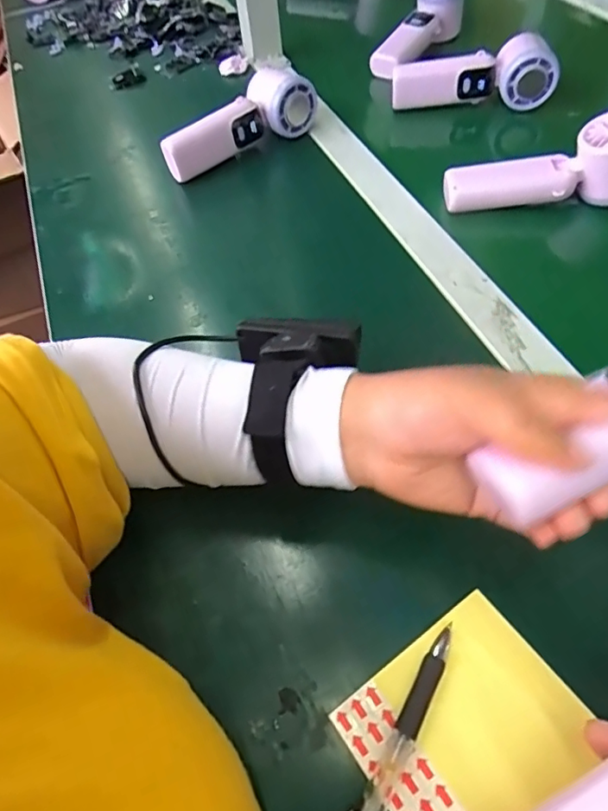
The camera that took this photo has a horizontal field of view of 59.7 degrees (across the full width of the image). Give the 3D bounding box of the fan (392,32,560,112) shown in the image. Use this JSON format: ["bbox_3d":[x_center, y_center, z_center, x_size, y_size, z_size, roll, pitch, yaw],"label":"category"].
[{"bbox_3d":[0.178,-0.342,0.568,0.162,0.071,0.041,1,55,6],"label":"fan"}]

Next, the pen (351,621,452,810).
[{"bbox_3d":[0.037,0.165,0.238,0.014,0.010,0.137,26,61,22],"label":"pen"}]

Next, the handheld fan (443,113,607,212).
[{"bbox_3d":[0.204,-0.206,0.451,0.159,0.062,0.042,1,55,6],"label":"handheld fan"}]

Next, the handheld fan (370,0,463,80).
[{"bbox_3d":[0.133,-0.451,0.647,0.053,0.057,0.151,37,80,28],"label":"handheld fan"}]

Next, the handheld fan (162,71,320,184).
[{"bbox_3d":[-0.070,-0.290,0.544,0.168,0.065,0.046,-27,57,-14],"label":"handheld fan"}]

